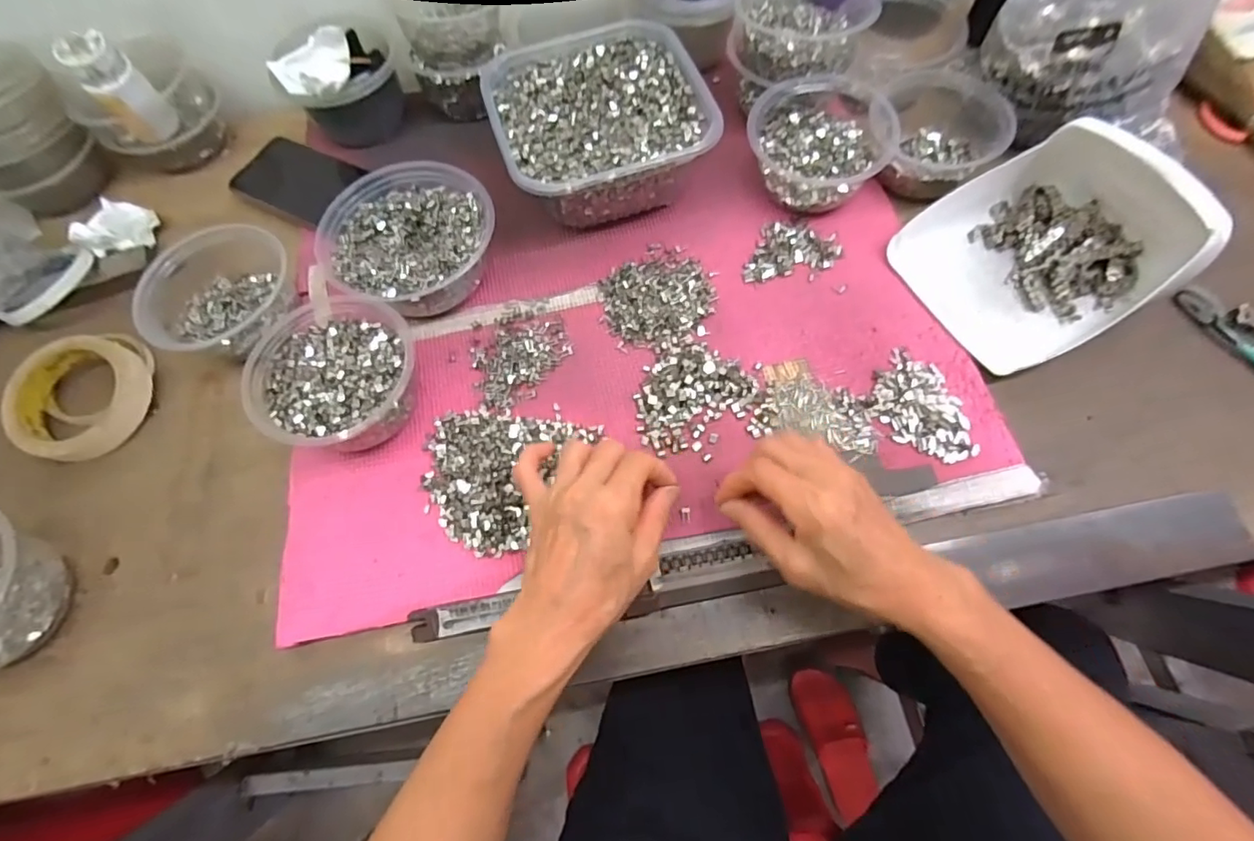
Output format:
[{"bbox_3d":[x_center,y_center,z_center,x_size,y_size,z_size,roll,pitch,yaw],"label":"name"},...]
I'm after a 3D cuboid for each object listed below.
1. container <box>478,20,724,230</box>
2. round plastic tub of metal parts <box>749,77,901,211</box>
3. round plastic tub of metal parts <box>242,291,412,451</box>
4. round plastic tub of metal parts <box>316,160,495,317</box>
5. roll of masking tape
[{"bbox_3d":[-0.026,-0.256,0.488,0.172,0.066,0.178,-19,67,-5],"label":"container"},{"bbox_3d":[0.166,-0.239,0.477,0.116,0.058,0.108,-1,66,2],"label":"round plastic tub of metal parts"},{"bbox_3d":[-0.207,-0.030,0.410,0.113,0.060,0.113,-1,66,2],"label":"round plastic tub of metal parts"},{"bbox_3d":[-0.178,-0.152,0.459,0.131,0.056,0.140,-1,66,2],"label":"round plastic tub of metal parts"},{"bbox_3d":[-0.439,-0.018,0.442,0.095,0.035,0.097,-1,66,2],"label":"roll of masking tape"}]

